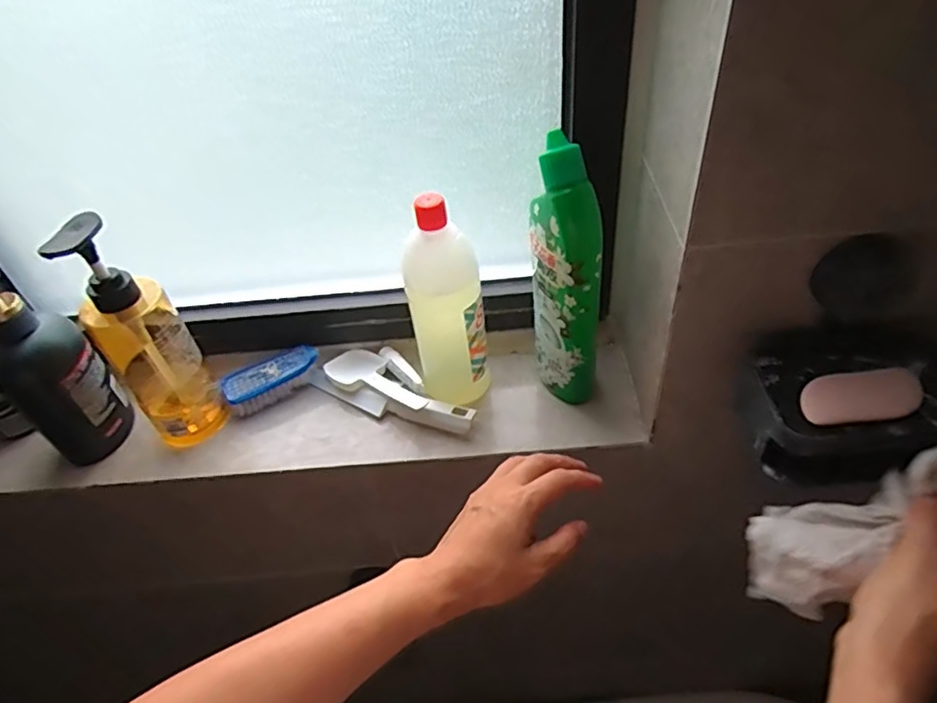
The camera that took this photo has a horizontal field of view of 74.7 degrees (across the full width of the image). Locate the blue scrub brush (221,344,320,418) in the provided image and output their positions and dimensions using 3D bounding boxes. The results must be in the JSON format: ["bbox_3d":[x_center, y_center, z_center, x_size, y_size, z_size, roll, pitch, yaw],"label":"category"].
[{"bbox_3d":[-0.195,0.026,0.612,0.092,0.029,0.036,-30,50,-20],"label":"blue scrub brush"}]

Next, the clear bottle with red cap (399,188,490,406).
[{"bbox_3d":[-0.025,-0.035,0.527,0.062,0.190,0.052,25,54,28],"label":"clear bottle with red cap"}]

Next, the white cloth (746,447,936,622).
[{"bbox_3d":[0.241,0.113,0.386,0.048,0.155,0.064,21,35,-31],"label":"white cloth"}]

